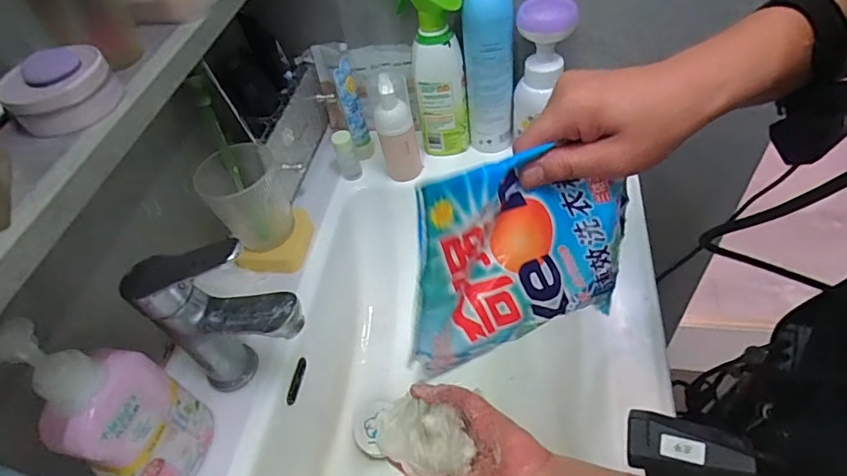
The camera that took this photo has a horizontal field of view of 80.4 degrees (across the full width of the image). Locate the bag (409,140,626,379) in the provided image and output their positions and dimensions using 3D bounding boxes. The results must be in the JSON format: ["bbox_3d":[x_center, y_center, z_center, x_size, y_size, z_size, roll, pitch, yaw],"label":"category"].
[{"bbox_3d":[0.060,0.014,0.339,0.161,0.147,0.045,-14,33,-22],"label":"bag"}]

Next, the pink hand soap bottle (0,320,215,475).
[{"bbox_3d":[-0.239,0.133,0.389,0.058,0.207,0.095,22,55,24],"label":"pink hand soap bottle"}]

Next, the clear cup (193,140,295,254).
[{"bbox_3d":[-0.198,-0.047,0.571,0.081,0.089,0.080,-4,48,4],"label":"clear cup"}]

